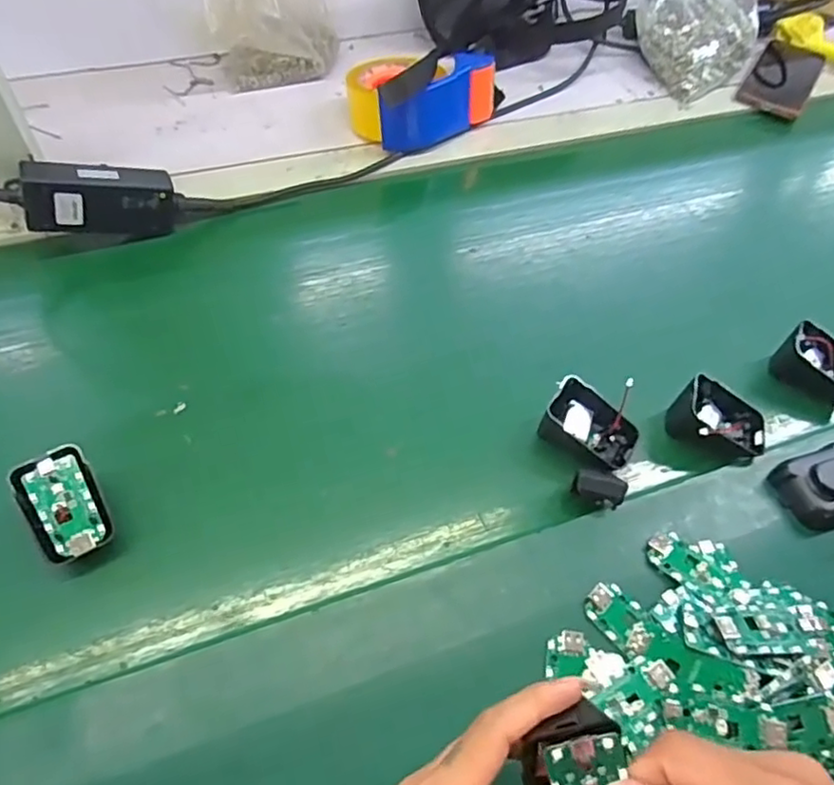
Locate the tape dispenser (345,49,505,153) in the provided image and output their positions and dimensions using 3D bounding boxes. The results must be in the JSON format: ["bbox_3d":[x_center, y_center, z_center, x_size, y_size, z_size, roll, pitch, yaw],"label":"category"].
[{"bbox_3d":[0.005,-0.331,0.674,0.163,0.077,0.105,-27,59,-24],"label":"tape dispenser"}]

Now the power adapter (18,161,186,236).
[{"bbox_3d":[-0.273,-0.166,0.540,0.120,0.058,0.026,-7,50,-34],"label":"power adapter"}]

